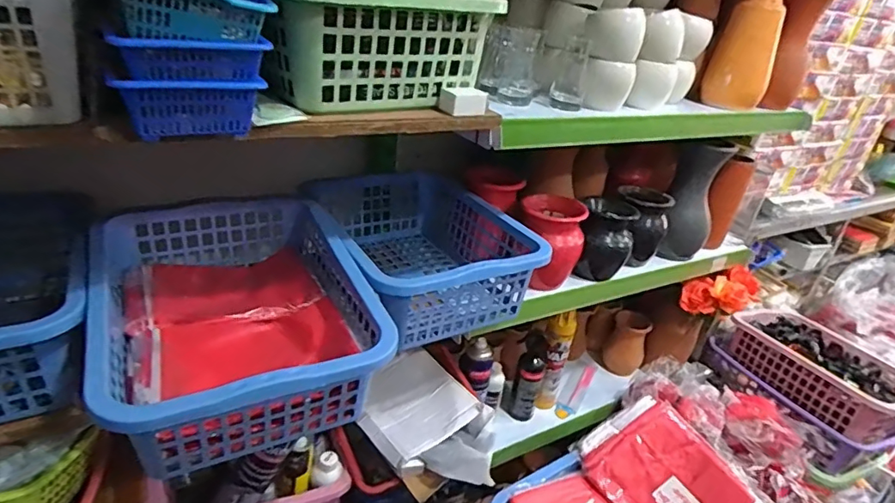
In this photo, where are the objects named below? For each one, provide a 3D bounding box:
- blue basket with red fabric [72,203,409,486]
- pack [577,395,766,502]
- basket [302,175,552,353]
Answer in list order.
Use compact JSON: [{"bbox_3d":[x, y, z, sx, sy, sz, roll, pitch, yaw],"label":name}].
[{"bbox_3d":[-0.284,0.082,0.707,0.319,0.139,0.407,-11,34,-30],"label":"blue basket with red fabric"},{"bbox_3d":[0.387,0.404,0.892,0.189,0.026,0.295,-41,53,-2],"label":"pack"},{"bbox_3d":[-0.048,-0.004,0.949,0.301,0.158,0.395,-8,33,-27],"label":"basket"}]

